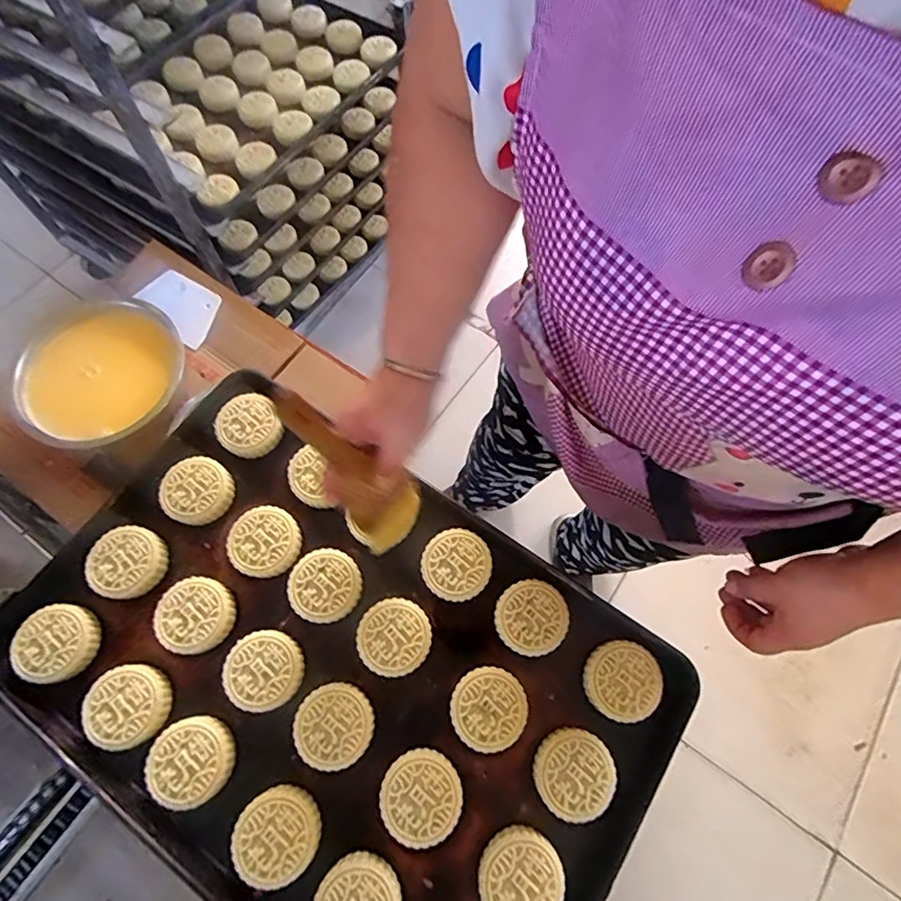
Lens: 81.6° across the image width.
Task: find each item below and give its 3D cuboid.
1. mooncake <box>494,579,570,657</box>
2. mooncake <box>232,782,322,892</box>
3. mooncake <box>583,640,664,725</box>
[{"bbox_3d":[0.080,0.166,0.519,0.068,0.017,0.068,1,69,-2],"label":"mooncake"},{"bbox_3d":[-0.151,0.335,0.455,0.068,0.022,0.070,1,69,-2],"label":"mooncake"},{"bbox_3d":[0.165,0.220,0.500,0.069,0.019,0.067,1,69,-2],"label":"mooncake"}]

